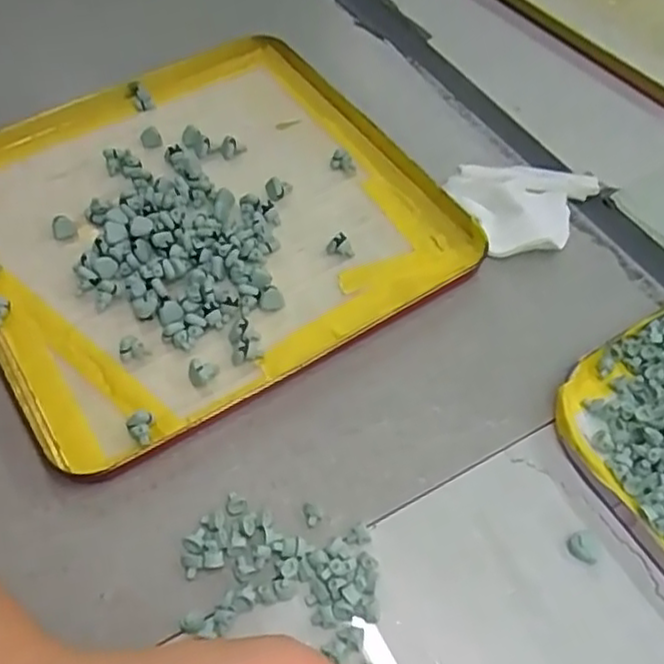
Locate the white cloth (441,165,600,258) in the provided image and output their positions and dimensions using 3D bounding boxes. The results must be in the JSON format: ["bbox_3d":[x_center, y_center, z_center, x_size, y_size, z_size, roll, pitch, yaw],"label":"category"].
[{"bbox_3d":[0.110,-0.070,0.383,0.081,0.018,0.067,-6,55,-4],"label":"white cloth"}]

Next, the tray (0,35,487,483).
[{"bbox_3d":[-0.077,-0.067,0.386,0.241,0.015,0.246,-28,59,-18],"label":"tray"}]

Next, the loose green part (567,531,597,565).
[{"bbox_3d":[0.102,0.087,0.280,0.011,0.006,0.011,0,55,0],"label":"loose green part"}]

